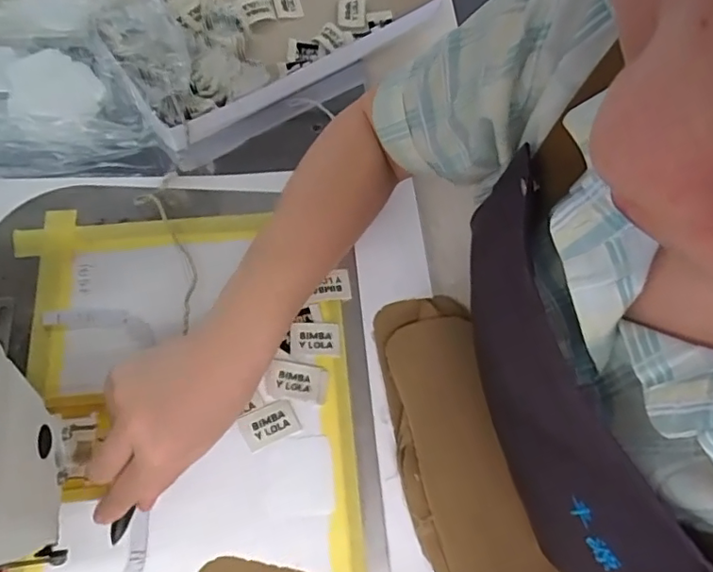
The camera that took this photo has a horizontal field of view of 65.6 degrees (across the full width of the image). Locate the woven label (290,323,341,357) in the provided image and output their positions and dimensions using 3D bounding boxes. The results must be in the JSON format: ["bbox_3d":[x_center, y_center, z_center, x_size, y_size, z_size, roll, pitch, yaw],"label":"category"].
[{"bbox_3d":[-0.032,0.041,0.432,0.040,0.004,0.026,0,69,-12],"label":"woven label"}]

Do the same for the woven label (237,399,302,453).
[{"bbox_3d":[-0.064,0.101,0.405,0.039,0.004,0.027,-24,70,-13],"label":"woven label"}]

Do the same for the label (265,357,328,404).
[{"bbox_3d":[-0.044,0.072,0.415,0.044,0.004,0.028,10,66,1],"label":"label"}]

